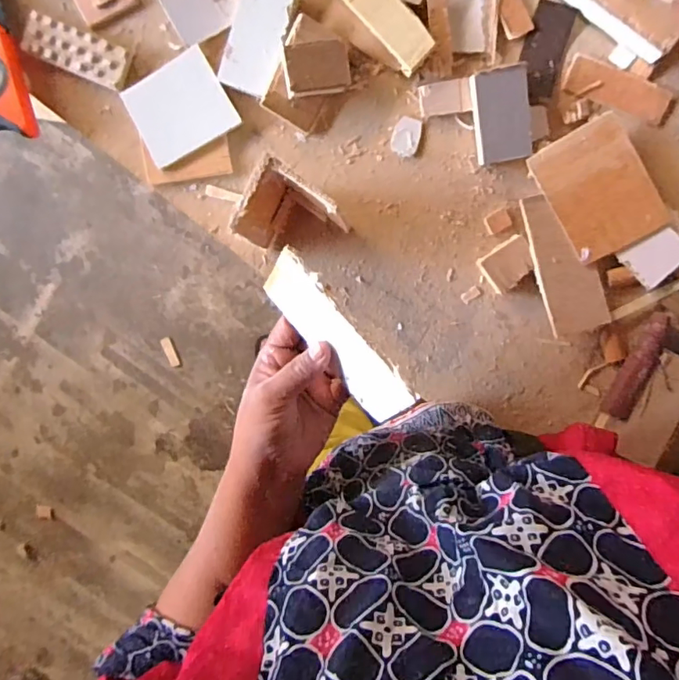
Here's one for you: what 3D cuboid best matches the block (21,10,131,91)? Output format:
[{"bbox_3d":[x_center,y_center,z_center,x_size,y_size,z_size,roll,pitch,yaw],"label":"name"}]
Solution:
[{"bbox_3d":[-0.243,-0.267,0.471,0.093,0.010,0.038,22,96,2],"label":"block"}]

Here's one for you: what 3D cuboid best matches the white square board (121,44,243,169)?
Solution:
[{"bbox_3d":[-0.145,-0.211,0.467,0.086,0.006,0.077,-28,92,6],"label":"white square board"}]

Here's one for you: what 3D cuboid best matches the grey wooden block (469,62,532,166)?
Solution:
[{"bbox_3d":[0.144,-0.198,0.455,0.046,0.020,0.075,-10,99,5],"label":"grey wooden block"}]

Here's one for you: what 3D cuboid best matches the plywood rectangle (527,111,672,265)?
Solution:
[{"bbox_3d":[0.233,-0.134,0.458,0.084,0.009,0.112,-30,92,6],"label":"plywood rectangle"}]

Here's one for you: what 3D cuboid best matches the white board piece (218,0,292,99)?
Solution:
[{"bbox_3d":[-0.072,-0.273,0.453,0.045,0.013,0.101,19,96,2],"label":"white board piece"}]

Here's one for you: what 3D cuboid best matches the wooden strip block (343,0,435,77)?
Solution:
[{"bbox_3d":[0.036,-0.283,0.443,0.035,0.009,0.104,-39,97,27],"label":"wooden strip block"}]

